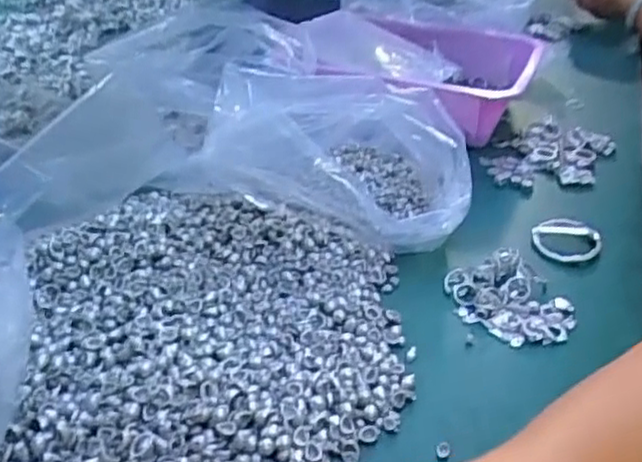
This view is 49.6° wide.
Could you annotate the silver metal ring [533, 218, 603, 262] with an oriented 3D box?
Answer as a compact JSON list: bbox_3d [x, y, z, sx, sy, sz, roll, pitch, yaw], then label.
[{"bbox_3d":[0.219,0.007,0.624,0.058,0.011,0.055,1,33,-1],"label":"silver metal ring"}]

